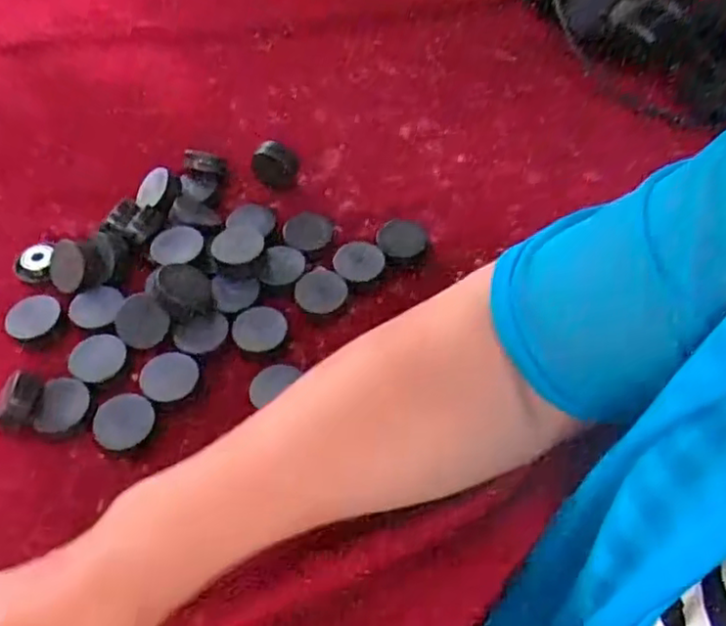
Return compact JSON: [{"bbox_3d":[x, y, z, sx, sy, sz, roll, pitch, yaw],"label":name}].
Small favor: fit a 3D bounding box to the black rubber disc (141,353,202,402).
[{"bbox_3d":[-0.110,0.036,0.381,0.032,0.004,0.031,-1,54,1],"label":"black rubber disc"}]

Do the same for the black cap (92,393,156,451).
[{"bbox_3d":[-0.131,0.059,0.368,0.033,0.005,0.031,-1,54,1],"label":"black cap"}]

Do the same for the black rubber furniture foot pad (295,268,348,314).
[{"bbox_3d":[-0.026,-0.015,0.417,0.031,0.004,0.031,-20,56,-12],"label":"black rubber furniture foot pad"}]

